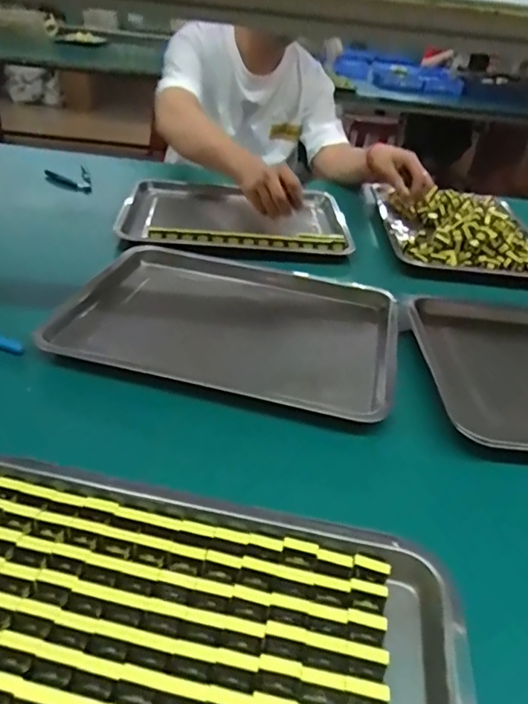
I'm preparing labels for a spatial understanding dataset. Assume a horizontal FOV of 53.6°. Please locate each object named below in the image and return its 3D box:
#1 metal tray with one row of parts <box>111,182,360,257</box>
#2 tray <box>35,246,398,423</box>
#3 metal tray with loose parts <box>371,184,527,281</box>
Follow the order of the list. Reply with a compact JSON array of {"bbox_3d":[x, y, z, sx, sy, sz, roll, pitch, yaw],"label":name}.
[{"bbox_3d":[-0.053,-0.251,0.975,0.399,0.047,0.311,3,33,-8],"label":"metal tray with one row of parts"},{"bbox_3d":[-0.034,-0.048,0.664,0.388,0.026,0.347,10,33,3],"label":"tray"},{"bbox_3d":[0.376,-0.242,0.992,0.281,0.065,0.378,3,34,6],"label":"metal tray with loose parts"}]

